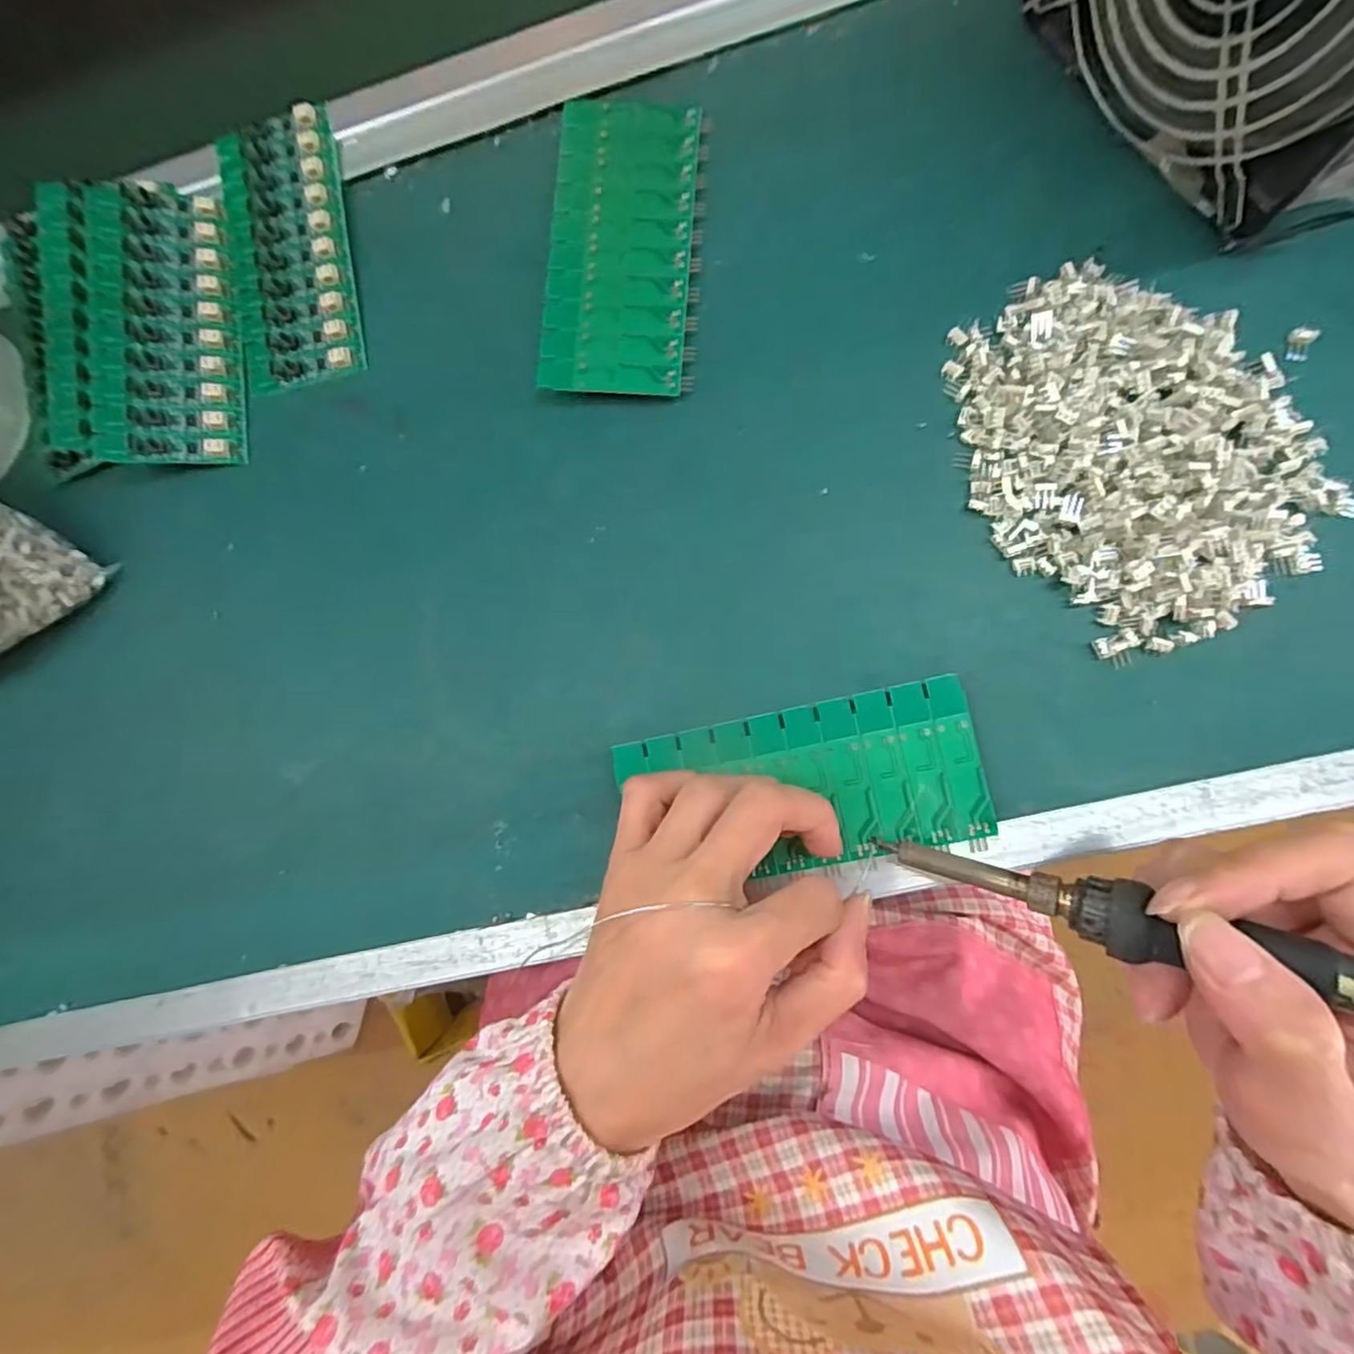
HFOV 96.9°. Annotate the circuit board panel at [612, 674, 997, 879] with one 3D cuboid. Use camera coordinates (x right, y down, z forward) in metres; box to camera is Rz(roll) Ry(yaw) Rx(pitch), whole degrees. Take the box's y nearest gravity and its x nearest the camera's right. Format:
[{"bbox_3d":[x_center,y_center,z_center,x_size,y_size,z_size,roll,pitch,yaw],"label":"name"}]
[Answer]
[{"bbox_3d":[0.048,0.043,0.234,0.134,0.004,0.060,-13,87,7],"label":"circuit board panel"}]

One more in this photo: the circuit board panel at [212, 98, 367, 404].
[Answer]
[{"bbox_3d":[-0.190,-0.209,0.293,0.062,0.012,0.132,-11,83,6],"label":"circuit board panel"}]

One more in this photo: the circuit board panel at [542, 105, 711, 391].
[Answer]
[{"bbox_3d":[-0.022,-0.195,0.271,0.066,0.014,0.140,3,85,8],"label":"circuit board panel"}]

